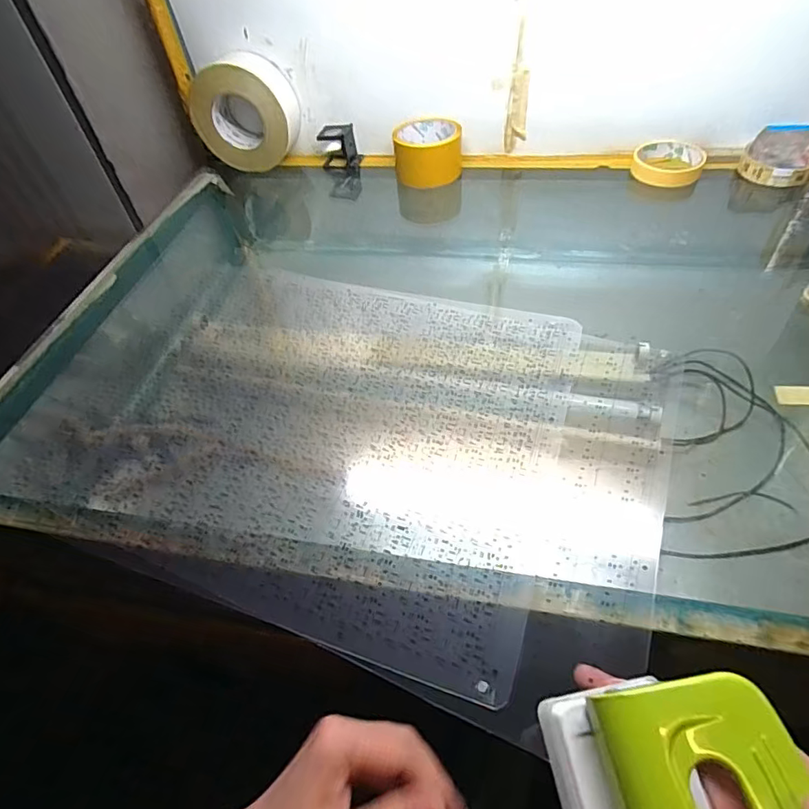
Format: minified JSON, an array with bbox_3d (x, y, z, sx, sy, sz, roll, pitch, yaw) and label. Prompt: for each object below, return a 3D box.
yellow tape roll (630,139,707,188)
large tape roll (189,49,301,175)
[{"bbox_3d":[0.352,-0.324,0.669,0.085,0.030,0.085,13,52,16],"label":"yellow tape roll"},{"bbox_3d":[-0.228,-0.419,0.719,0.142,0.129,0.060,5,51,10],"label":"large tape roll"}]

